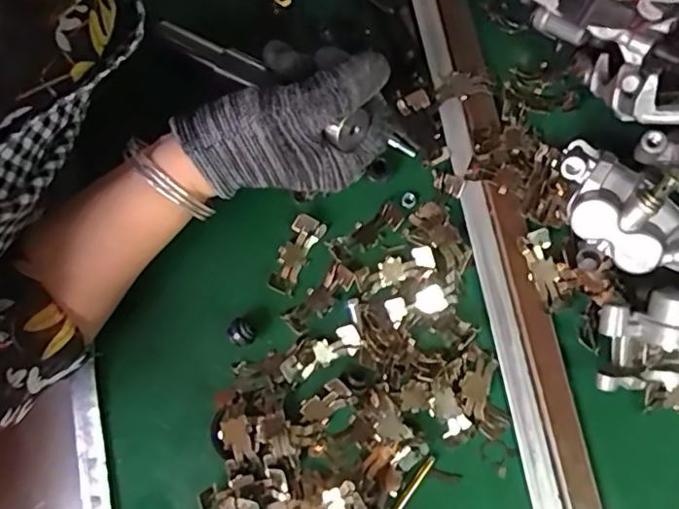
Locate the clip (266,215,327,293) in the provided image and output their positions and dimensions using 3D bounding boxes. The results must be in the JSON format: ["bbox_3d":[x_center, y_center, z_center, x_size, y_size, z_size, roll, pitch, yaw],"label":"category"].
[{"bbox_3d":[-0.030,0.000,0.391,0.021,0.011,0.054,27,81,5],"label":"clip"}]

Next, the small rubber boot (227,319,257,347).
[{"bbox_3d":[-0.062,0.051,0.377,0.019,0.013,0.015,28,81,5],"label":"small rubber boot"}]

